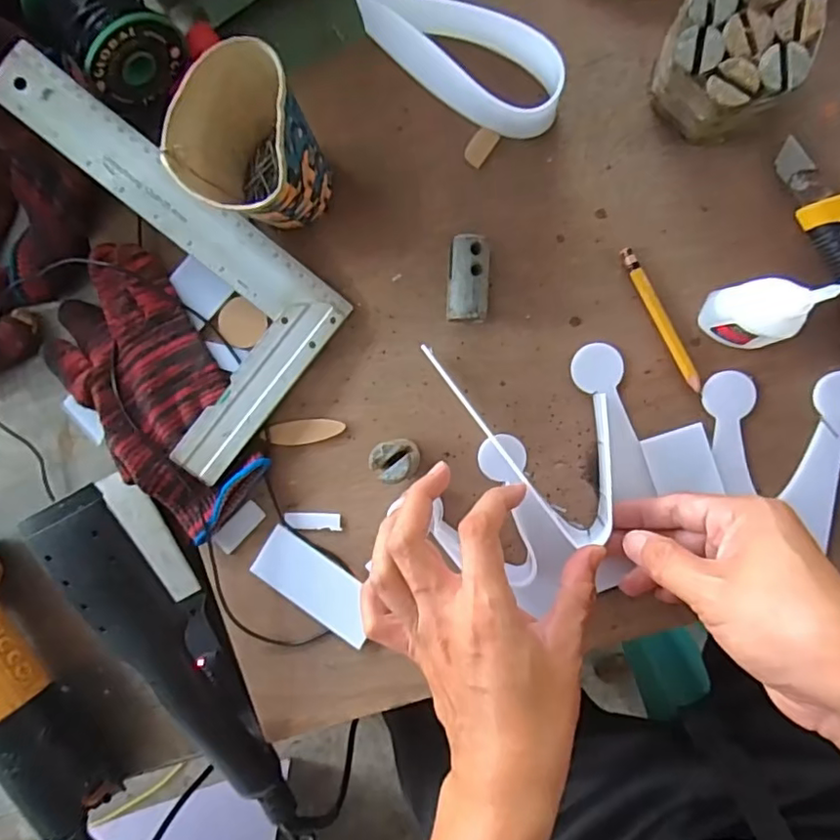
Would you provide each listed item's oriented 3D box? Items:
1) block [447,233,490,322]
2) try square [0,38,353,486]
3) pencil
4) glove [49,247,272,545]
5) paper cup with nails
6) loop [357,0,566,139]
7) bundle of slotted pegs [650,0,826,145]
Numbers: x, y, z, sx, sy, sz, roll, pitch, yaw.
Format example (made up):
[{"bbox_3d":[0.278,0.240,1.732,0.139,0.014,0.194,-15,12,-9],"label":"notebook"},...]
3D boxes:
[{"bbox_3d":[0.031,-0.087,0.367,0.024,0.024,0.051,3,96,7],"label":"block"},{"bbox_3d":[-0.189,-0.095,0.372,0.254,0.010,0.148,39,89,-6],"label":"try square"},{"bbox_3d":[0.149,-0.062,0.362,0.009,0.007,0.096,-27,91,9],"label":"pencil"},{"bbox_3d":[-0.181,-0.019,0.400,0.100,0.031,0.193,-35,90,9],"label":"glove"},{"bbox_3d":[-0.093,-0.152,0.343,0.066,0.096,0.081,6,93,7],"label":"paper cup with nails"},{"bbox_3d":[0.021,-0.216,0.355,0.134,0.050,0.045,26,96,5],"label":"loop"},{"bbox_3d":[0.174,-0.201,0.329,0.070,0.052,0.069,1,95,7],"label":"bundle of slotted pegs"}]

